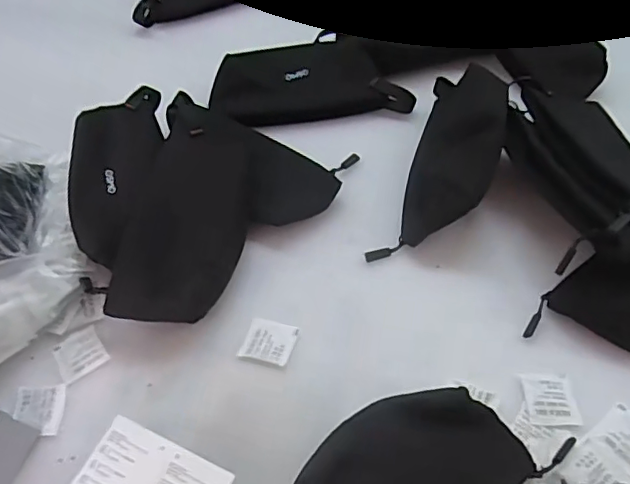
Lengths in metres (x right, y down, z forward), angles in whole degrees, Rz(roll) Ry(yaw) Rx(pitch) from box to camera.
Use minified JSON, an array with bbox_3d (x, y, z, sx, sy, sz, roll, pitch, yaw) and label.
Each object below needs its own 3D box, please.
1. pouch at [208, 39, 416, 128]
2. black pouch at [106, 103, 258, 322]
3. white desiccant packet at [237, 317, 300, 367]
[{"bbox_3d":[-0.006,-0.173,0.631,0.215,0.041,0.090,-9,55,-2],"label":"pouch"},{"bbox_3d":[-0.105,-0.027,0.504,0.091,0.026,0.211,23,61,-19],"label":"black pouch"},{"bbox_3d":[-0.038,0.082,0.473,0.041,0.004,0.038,12,57,13],"label":"white desiccant packet"}]

